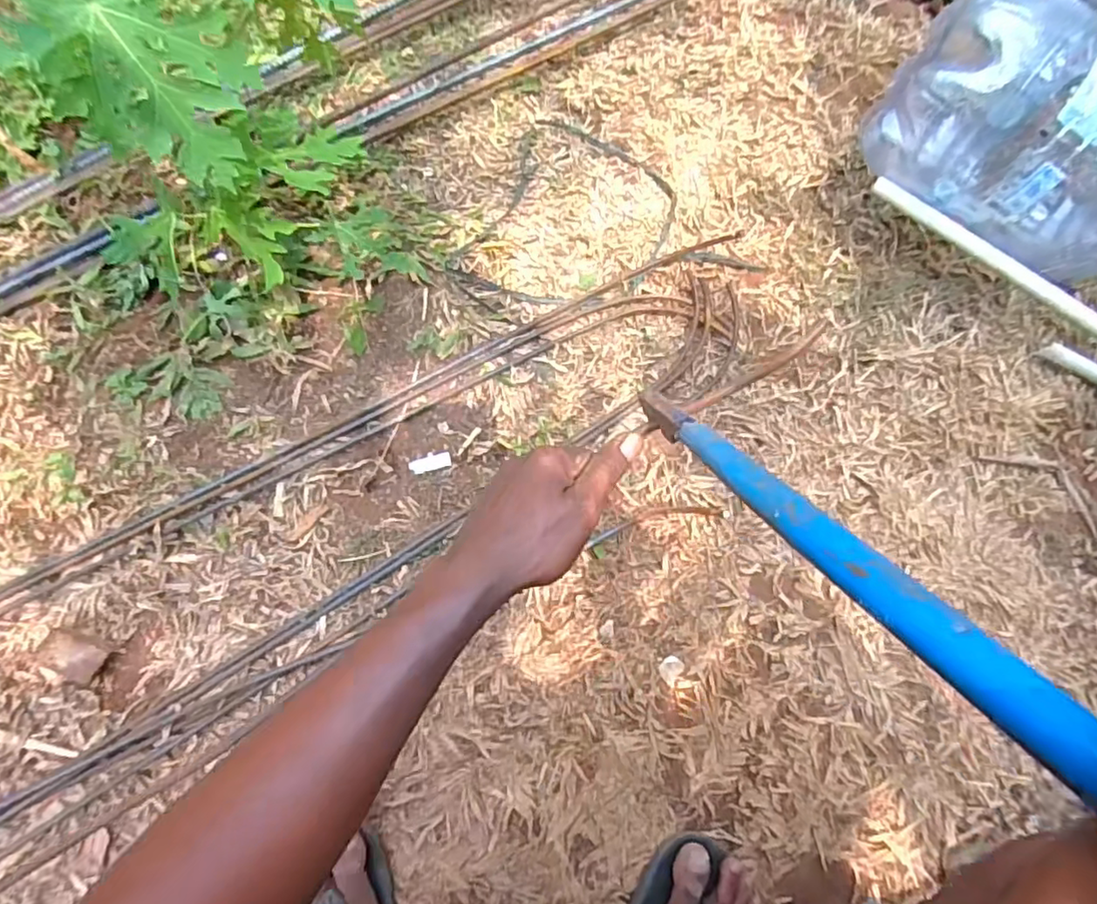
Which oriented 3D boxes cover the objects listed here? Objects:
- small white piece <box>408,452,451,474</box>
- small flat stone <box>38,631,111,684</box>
[{"bbox_3d":[-0.141,0.012,0.739,0.049,0.004,0.021,-13,75,-5],"label":"small white piece"},{"bbox_3d":[-0.492,0.212,0.644,0.052,0.046,0.042,33,76,8],"label":"small flat stone"}]

